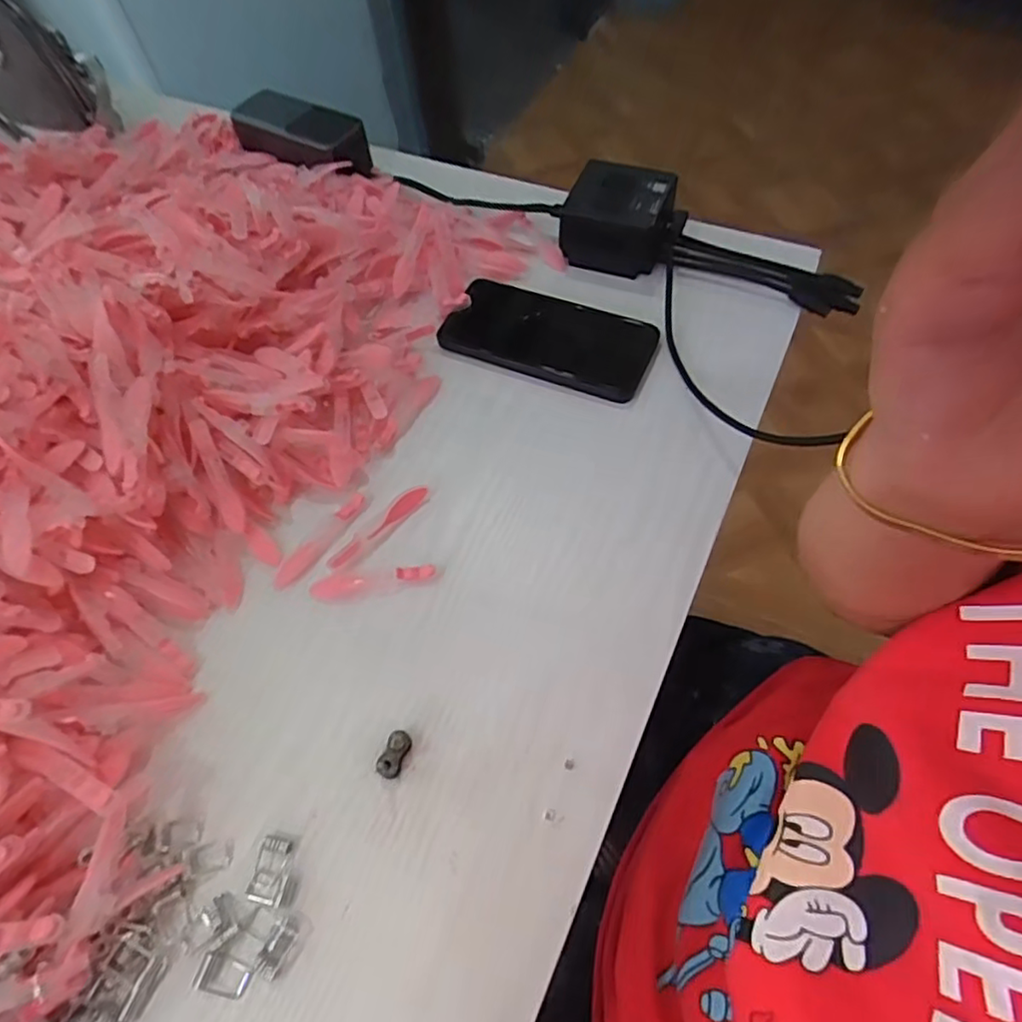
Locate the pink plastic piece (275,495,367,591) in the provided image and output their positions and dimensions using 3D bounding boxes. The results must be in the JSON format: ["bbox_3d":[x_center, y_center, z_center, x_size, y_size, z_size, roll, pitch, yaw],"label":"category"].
[{"bbox_3d":[-0.120,0.018,0.393,0.014,0.007,0.075,32,66,20],"label":"pink plastic piece"}]

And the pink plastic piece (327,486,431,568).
[{"bbox_3d":[-0.083,0.010,0.393,0.011,0.008,0.076,39,69,23],"label":"pink plastic piece"}]

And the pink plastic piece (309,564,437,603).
[{"bbox_3d":[-0.085,0.044,0.378,0.076,0.004,0.018,-7,59,0],"label":"pink plastic piece"}]

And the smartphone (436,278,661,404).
[{"bbox_3d":[0.027,-0.132,0.469,0.153,0.016,0.076,20,62,15],"label":"smartphone"}]

